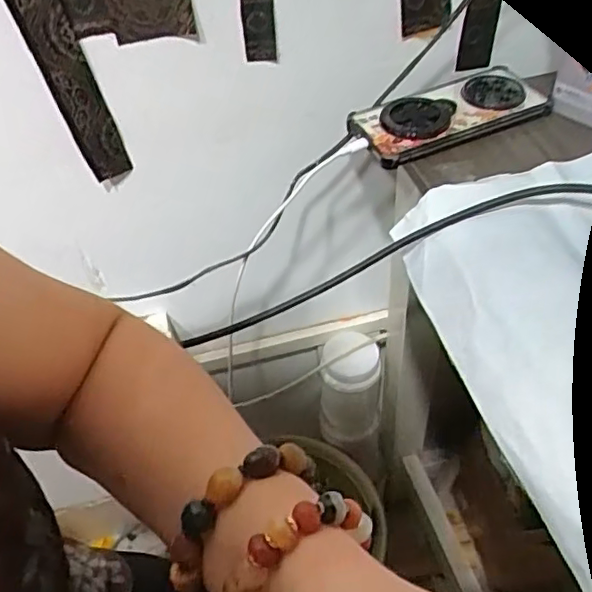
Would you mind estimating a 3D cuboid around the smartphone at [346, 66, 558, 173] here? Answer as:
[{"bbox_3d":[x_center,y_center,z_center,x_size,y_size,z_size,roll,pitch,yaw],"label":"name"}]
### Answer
[{"bbox_3d":[0.134,-0.162,0.536,0.164,0.019,0.074,-20,49,-12],"label":"smartphone"}]

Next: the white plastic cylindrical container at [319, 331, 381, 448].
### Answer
[{"bbox_3d":[0.074,0.122,0.820,0.078,0.154,0.081,2,48,8],"label":"white plastic cylindrical container"}]

